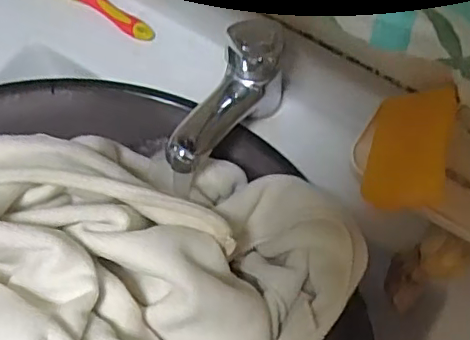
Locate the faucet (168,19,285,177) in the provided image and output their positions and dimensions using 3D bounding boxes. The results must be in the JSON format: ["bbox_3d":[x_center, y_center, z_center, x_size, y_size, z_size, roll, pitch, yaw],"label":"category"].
[{"bbox_3d":[-0.015,-0.047,0.494,0.050,0.091,0.135,33,70,15],"label":"faucet"}]

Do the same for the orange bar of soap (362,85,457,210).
[{"bbox_3d":[0.132,-0.016,0.430,0.054,0.030,0.091,10,66,6],"label":"orange bar of soap"}]

